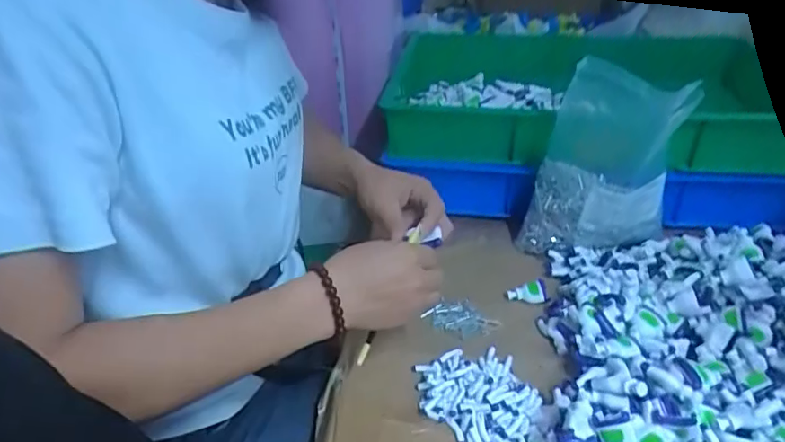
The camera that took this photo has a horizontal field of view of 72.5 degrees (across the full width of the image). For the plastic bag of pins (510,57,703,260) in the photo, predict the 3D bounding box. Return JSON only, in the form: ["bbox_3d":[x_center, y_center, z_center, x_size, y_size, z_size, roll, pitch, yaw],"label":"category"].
[{"bbox_3d":[0.234,-0.063,0.600,0.156,0.183,0.111,10,33,22],"label":"plastic bag of pins"}]

